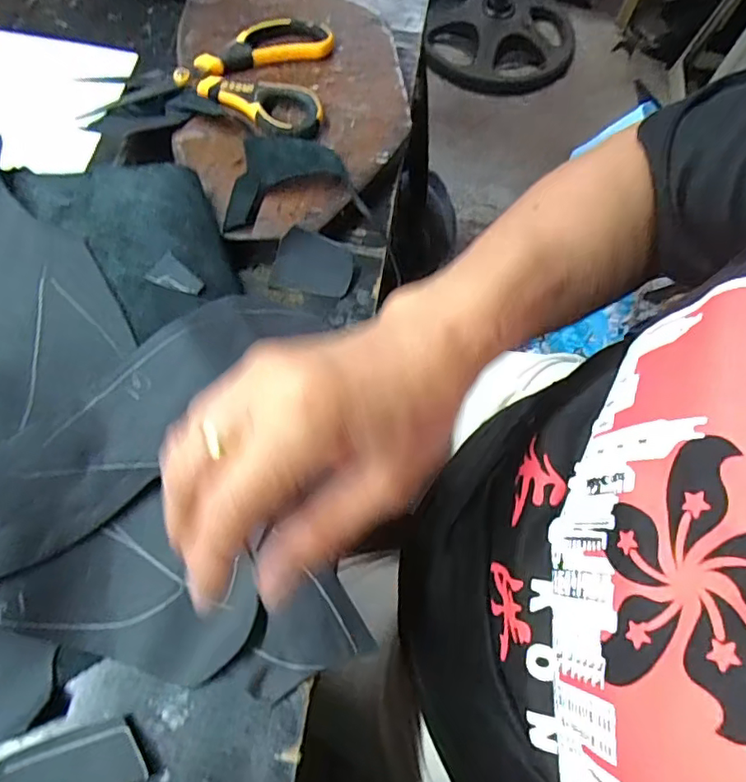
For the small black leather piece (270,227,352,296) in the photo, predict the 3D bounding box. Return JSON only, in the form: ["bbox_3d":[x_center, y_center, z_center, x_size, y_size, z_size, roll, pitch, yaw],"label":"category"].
[{"bbox_3d":[-0.041,-0.087,0.383,0.052,0.006,0.040,12,93,-3],"label":"small black leather piece"}]

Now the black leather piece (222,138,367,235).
[{"bbox_3d":[-0.055,-0.146,0.386,0.095,0.020,0.069,-5,67,-7],"label":"black leather piece"}]

